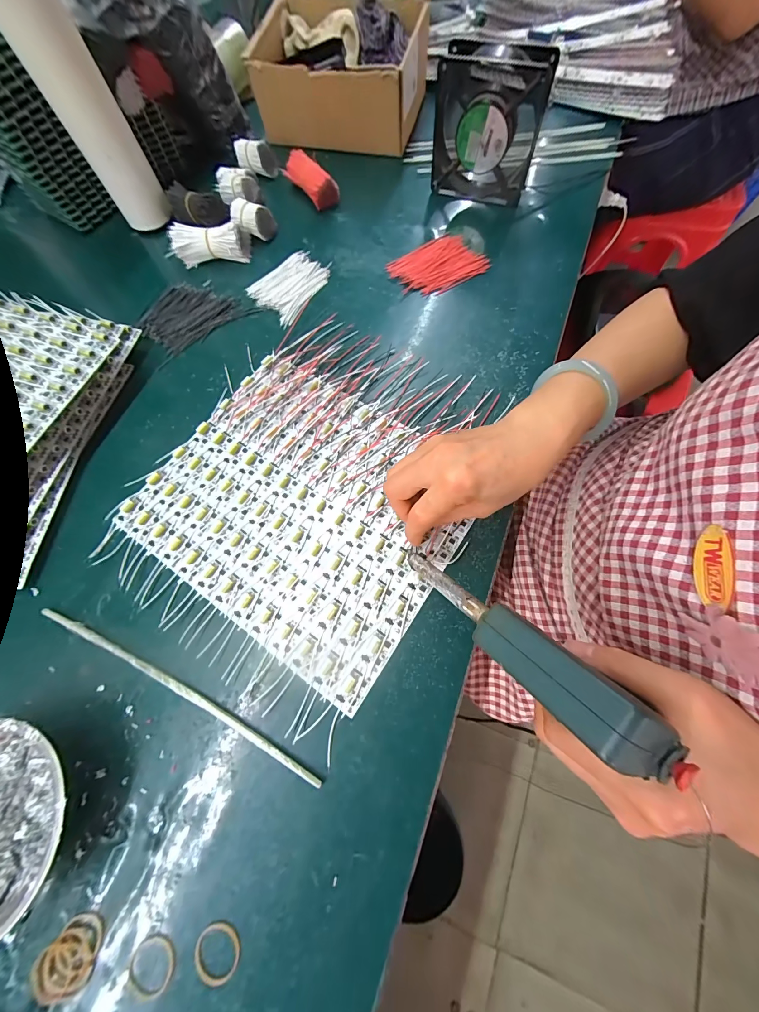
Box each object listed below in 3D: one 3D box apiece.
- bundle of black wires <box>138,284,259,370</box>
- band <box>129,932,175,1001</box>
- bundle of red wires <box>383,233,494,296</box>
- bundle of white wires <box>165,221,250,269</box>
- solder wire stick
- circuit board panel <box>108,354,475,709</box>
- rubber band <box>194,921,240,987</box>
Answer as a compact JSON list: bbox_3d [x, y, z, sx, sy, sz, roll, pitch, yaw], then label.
[{"bbox_3d":[-0.233,-0.241,0.406,0.121,0.008,0.100,-37,74,-10],"label":"bundle of black wires"},{"bbox_3d":[-0.148,0.300,0.215,0.028,0.006,0.027,-1,72,2],"label":"band"},{"bbox_3d":[0.072,-0.300,0.408,0.112,0.011,0.078,-26,73,-7],"label":"bundle of red wires"},{"bbox_3d":[-0.217,-0.335,0.420,0.094,0.034,0.032,-3,72,1],"label":"bundle of white wires"},{"bbox_3d":[-0.166,0.145,0.264,0.271,0.007,0.009,24,74,10],"label":"solder wire stick"},{"bbox_3d":[-0.071,-0.008,0.314,0.283,0.009,0.242,32,76,12],"label":"circuit board panel"},{"bbox_3d":[-0.107,0.295,0.217,0.030,0.005,0.029,-1,72,2],"label":"rubber band"}]

